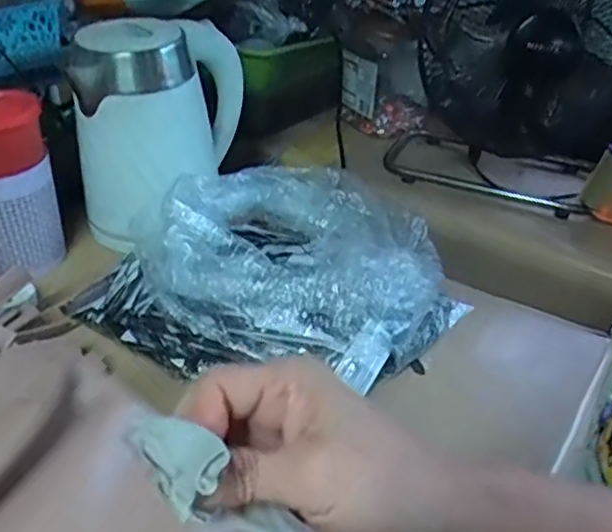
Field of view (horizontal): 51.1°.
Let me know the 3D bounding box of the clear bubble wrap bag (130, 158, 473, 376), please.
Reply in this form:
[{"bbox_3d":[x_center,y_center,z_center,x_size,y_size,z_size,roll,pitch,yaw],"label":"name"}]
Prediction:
[{"bbox_3d":[0.008,-0.003,0.569,0.234,0.114,0.229,16,37,18],"label":"clear bubble wrap bag"}]

